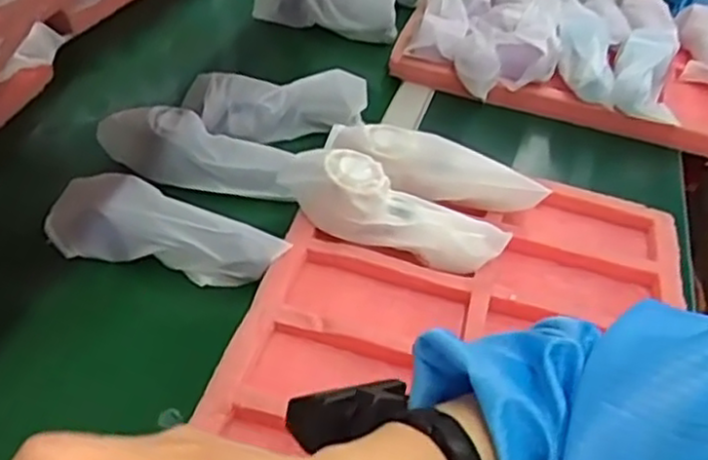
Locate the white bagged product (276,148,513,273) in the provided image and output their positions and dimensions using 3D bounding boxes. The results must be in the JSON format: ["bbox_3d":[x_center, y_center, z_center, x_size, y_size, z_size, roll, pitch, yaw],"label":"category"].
[{"bbox_3d":[0.033,-0.020,0.605,0.185,0.061,0.054,15,42,8],"label":"white bagged product"}]

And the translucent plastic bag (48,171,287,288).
[{"bbox_3d":[-0.154,-0.001,0.598,0.190,0.056,0.058,12,41,4],"label":"translucent plastic bag"}]

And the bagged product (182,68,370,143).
[{"bbox_3d":[-0.078,-0.132,0.745,0.177,0.059,0.062,-4,43,-13],"label":"bagged product"}]

